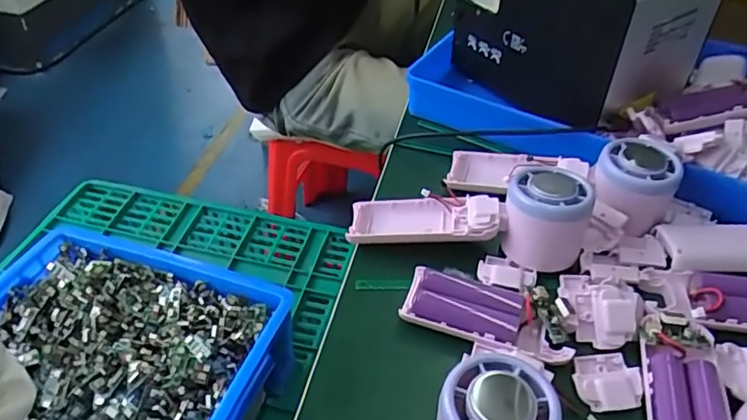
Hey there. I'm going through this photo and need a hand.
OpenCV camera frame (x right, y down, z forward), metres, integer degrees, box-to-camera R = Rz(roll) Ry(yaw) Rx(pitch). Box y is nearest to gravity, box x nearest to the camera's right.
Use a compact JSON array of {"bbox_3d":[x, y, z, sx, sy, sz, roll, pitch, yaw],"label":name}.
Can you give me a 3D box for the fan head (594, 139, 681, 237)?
[{"bbox_3d":[0.190,-0.018,0.419,0.050,0.046,0.051,1,43,-1],"label":"fan head"}]

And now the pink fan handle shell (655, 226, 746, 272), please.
[{"bbox_3d":[0.251,0.024,0.397,0.099,0.011,0.039,2,43,1],"label":"pink fan handle shell"}]

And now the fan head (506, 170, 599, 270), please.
[{"bbox_3d":[0.120,0.001,0.394,0.054,0.045,0.058,21,46,20],"label":"fan head"}]

